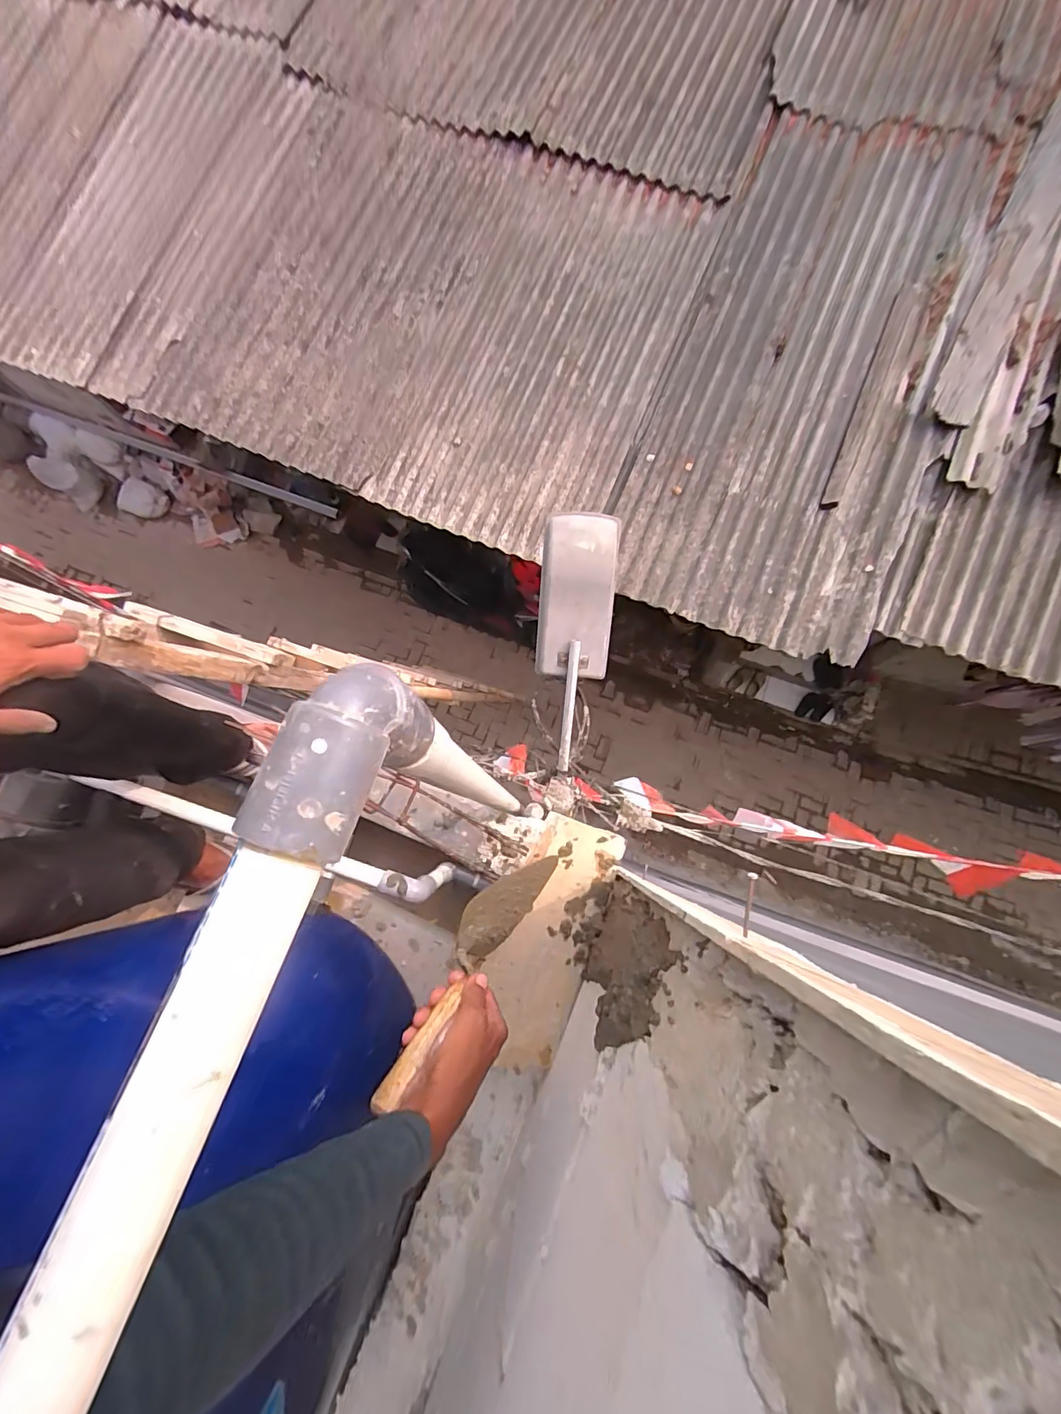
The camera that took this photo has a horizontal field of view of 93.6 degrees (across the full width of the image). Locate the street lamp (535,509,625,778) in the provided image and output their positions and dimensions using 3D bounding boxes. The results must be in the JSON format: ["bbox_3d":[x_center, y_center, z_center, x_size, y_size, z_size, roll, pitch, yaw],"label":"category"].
[{"bbox_3d":[0.078,-0.116,0.963,0.143,0.064,0.497,5,103,3],"label":"street lamp"}]

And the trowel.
[{"bbox_3d":[-0.066,0.277,0.556,0.064,0.072,0.298,35,42,9],"label":"trowel"}]

